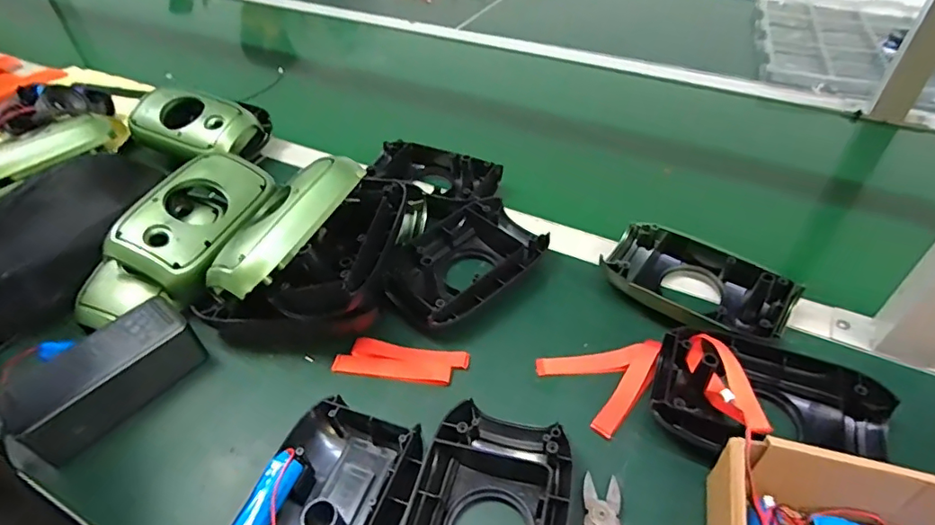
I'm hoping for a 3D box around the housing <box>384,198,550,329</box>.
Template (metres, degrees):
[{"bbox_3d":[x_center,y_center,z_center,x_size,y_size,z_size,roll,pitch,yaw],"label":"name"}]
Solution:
[{"bbox_3d":[-0.004,0.000,0.501,0.160,0.036,0.104,-34,53,-28],"label":"housing"}]

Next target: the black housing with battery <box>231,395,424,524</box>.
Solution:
[{"bbox_3d":[-0.095,0.170,0.332,0.105,0.040,0.158,14,47,15],"label":"black housing with battery"}]

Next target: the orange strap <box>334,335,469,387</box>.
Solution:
[{"bbox_3d":[-0.056,0.084,0.444,0.111,0.008,0.031,6,45,7],"label":"orange strap"}]

